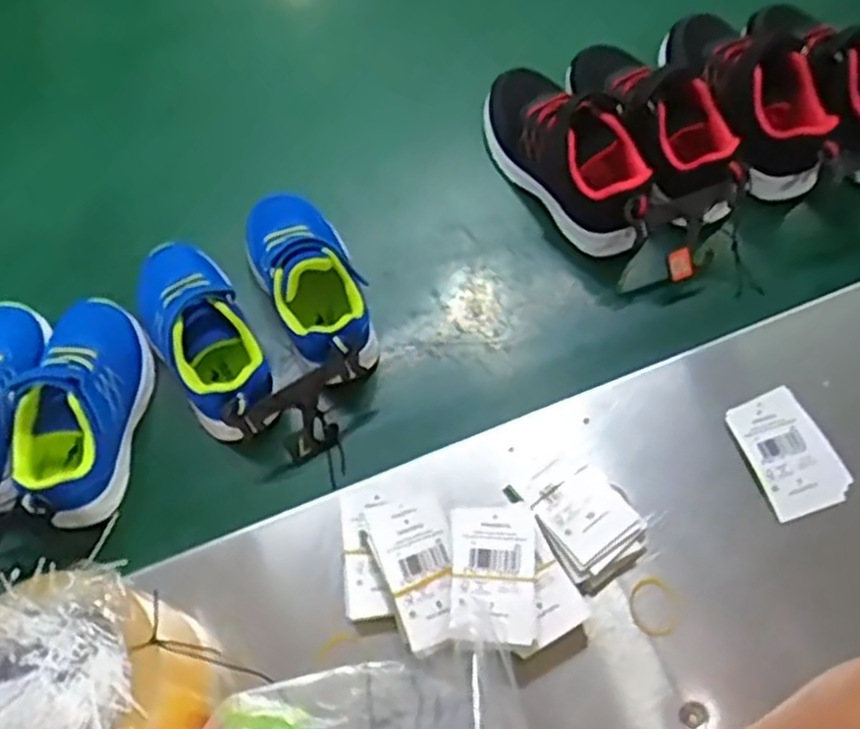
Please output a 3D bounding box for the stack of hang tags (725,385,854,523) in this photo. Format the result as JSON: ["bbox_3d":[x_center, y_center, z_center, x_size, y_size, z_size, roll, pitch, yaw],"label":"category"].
[{"bbox_3d":[0.244,0.061,0.533,0.058,0.020,0.083,-18,67,-9],"label":"stack of hang tags"}]

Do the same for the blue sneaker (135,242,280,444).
[{"bbox_3d":[-0.167,-0.022,0.572,0.070,0.063,0.176,-33,70,-15],"label":"blue sneaker"}]

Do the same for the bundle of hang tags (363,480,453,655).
[{"bbox_3d":[-0.006,0.124,0.486,0.051,0.020,0.100,-17,67,-8],"label":"bundle of hang tags"}]

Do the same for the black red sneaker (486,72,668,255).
[{"bbox_3d":[0.118,-0.182,0.642,0.082,0.087,0.188,-32,70,-14],"label":"black red sneaker"}]

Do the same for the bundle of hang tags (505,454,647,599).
[{"bbox_3d":[0.100,0.098,0.507,0.063,0.025,0.086,-31,69,-14],"label":"bundle of hang tags"}]

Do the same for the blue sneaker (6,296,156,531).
[{"bbox_3d":[-0.243,0.027,0.551,0.074,0.072,0.167,7,65,2],"label":"blue sneaker"}]

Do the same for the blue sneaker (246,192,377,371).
[{"bbox_3d":[-0.091,-0.062,0.596,0.071,0.088,0.156,-22,68,-11],"label":"blue sneaker"}]

